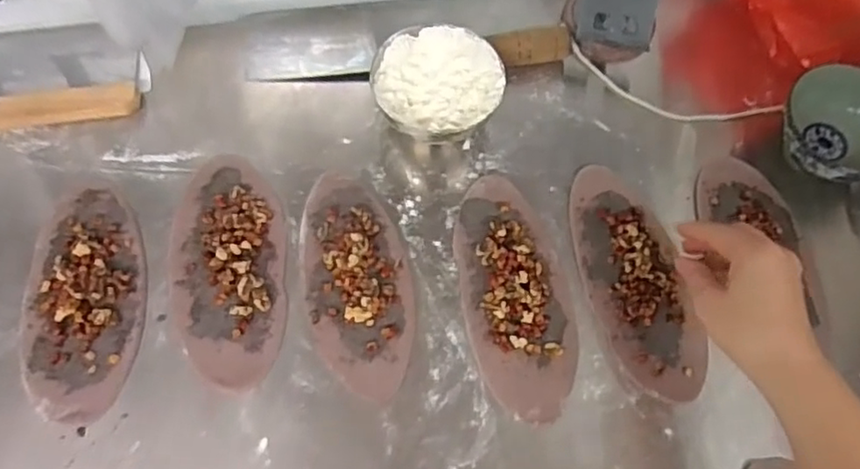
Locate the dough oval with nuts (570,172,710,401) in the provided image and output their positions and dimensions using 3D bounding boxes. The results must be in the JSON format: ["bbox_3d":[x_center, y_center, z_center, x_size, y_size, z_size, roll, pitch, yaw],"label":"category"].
[{"bbox_3d":[0.171,0.032,0.527,0.080,0.020,0.205,-10,67,-6],"label":"dough oval with nuts"}]

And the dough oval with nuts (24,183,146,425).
[{"bbox_3d":[-0.279,0.049,0.510,0.087,0.014,0.194,-8,67,-5],"label":"dough oval with nuts"}]

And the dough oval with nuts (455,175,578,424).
[{"bbox_3d":[0.071,0.045,0.523,0.084,0.018,0.204,-10,67,-6],"label":"dough oval with nuts"}]

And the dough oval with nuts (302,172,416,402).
[{"bbox_3d":[-0.060,0.035,0.521,0.085,0.020,0.193,-11,67,-6],"label":"dough oval with nuts"}]

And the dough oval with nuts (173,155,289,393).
[{"bbox_3d":[-0.166,0.024,0.523,0.091,0.016,0.199,-6,67,-4],"label":"dough oval with nuts"}]

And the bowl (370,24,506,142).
[{"bbox_3d":[0.007,-0.129,0.576,0.113,0.053,0.110,1,66,-1],"label":"bowl"}]

